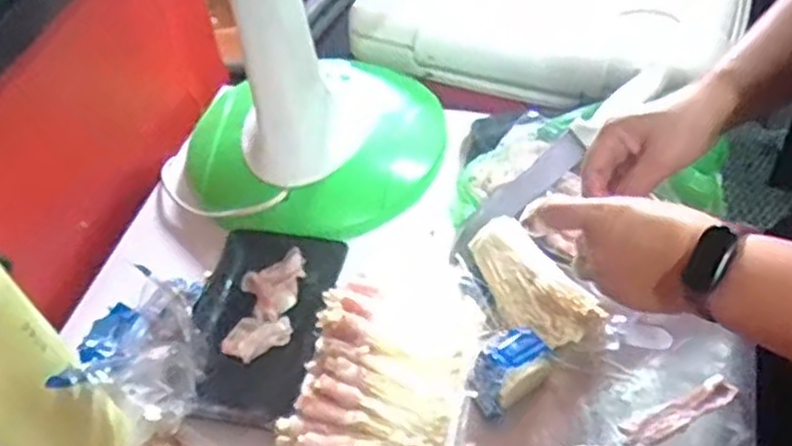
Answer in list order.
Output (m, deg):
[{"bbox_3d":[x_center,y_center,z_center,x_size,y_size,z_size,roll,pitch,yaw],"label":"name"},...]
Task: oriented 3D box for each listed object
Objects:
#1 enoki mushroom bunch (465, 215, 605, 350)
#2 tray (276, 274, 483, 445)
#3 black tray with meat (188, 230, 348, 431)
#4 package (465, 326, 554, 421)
[{"bbox_3d":[0.124,0.051,0.697,0.075,0.037,0.136,-24,50,-14],"label":"enoki mushroom bunch"},{"bbox_3d":[-0.012,0.131,0.638,0.131,0.059,0.205,8,50,14],"label":"tray"},{"bbox_3d":[-0.131,0.091,0.723,0.124,0.022,0.203,6,50,12],"label":"black tray with meat"},{"bbox_3d":[0.093,0.121,0.644,0.079,0.032,0.052,-38,55,-24],"label":"package"}]

